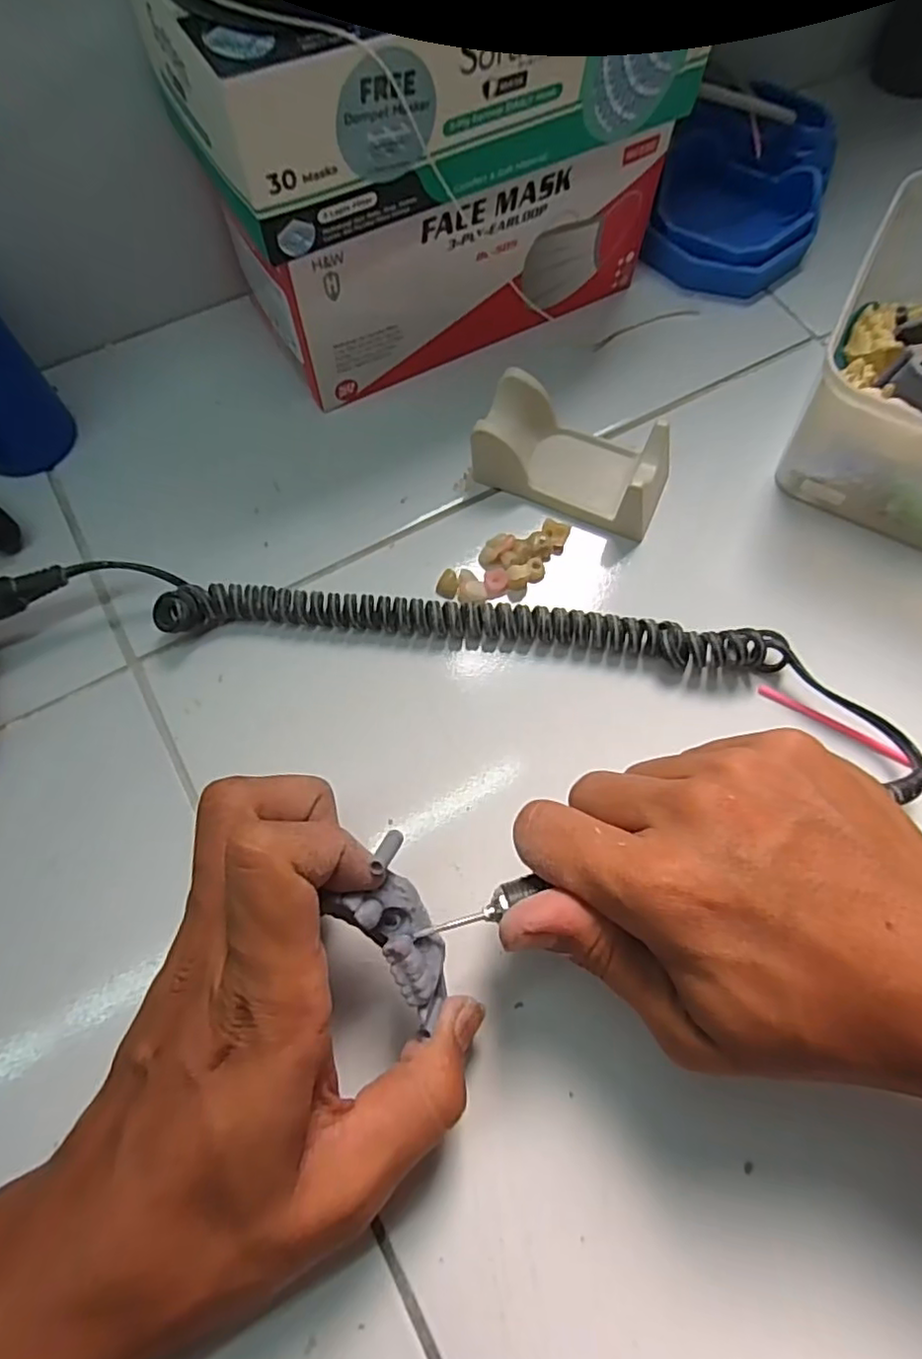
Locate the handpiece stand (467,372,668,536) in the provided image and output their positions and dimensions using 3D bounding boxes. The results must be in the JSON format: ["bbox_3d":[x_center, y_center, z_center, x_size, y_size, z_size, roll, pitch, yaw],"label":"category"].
[{"bbox_3d":[0.054,-0.108,0.308,0.090,0.033,0.049,21,69,8],"label":"handpiece stand"}]

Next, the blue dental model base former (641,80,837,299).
[{"bbox_3d":[0.164,-0.284,0.370,0.092,0.024,0.116,16,88,3],"label":"blue dental model base former"}]

